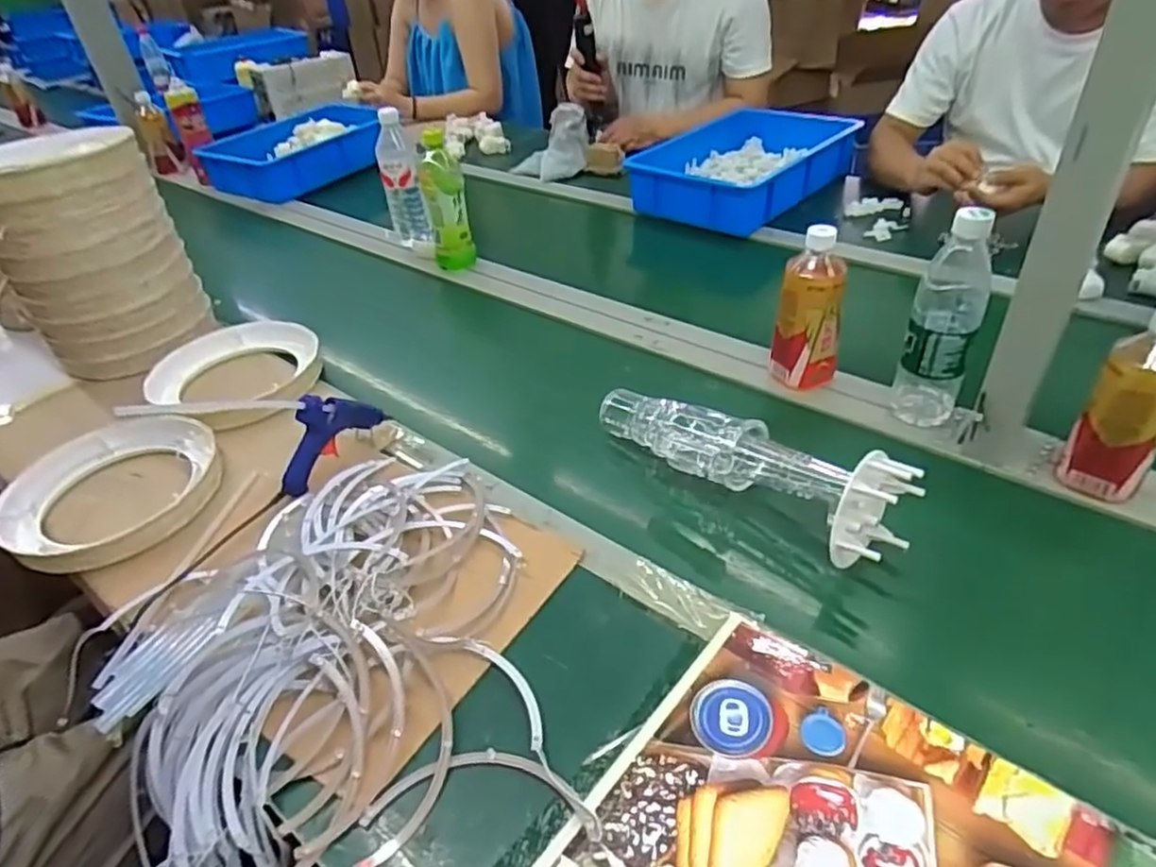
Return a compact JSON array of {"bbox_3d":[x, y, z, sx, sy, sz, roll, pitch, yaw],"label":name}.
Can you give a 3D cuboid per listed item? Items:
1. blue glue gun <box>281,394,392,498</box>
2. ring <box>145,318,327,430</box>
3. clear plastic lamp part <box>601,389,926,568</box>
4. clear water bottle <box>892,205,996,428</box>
[{"bbox_3d":[-0.275,-0.008,0.758,0.039,0.071,0.139,14,46,22],"label":"blue glue gun"},{"bbox_3d":[-0.459,-0.088,0.940,0.213,0.054,0.213,-4,39,3],"label":"ring"},{"bbox_3d":[0.151,0.026,0.683,0.325,0.112,0.088,26,49,33],"label":"clear plastic lamp part"},{"bbox_3d":[0.372,-0.108,0.708,0.063,0.229,0.055,17,45,26],"label":"clear water bottle"}]

